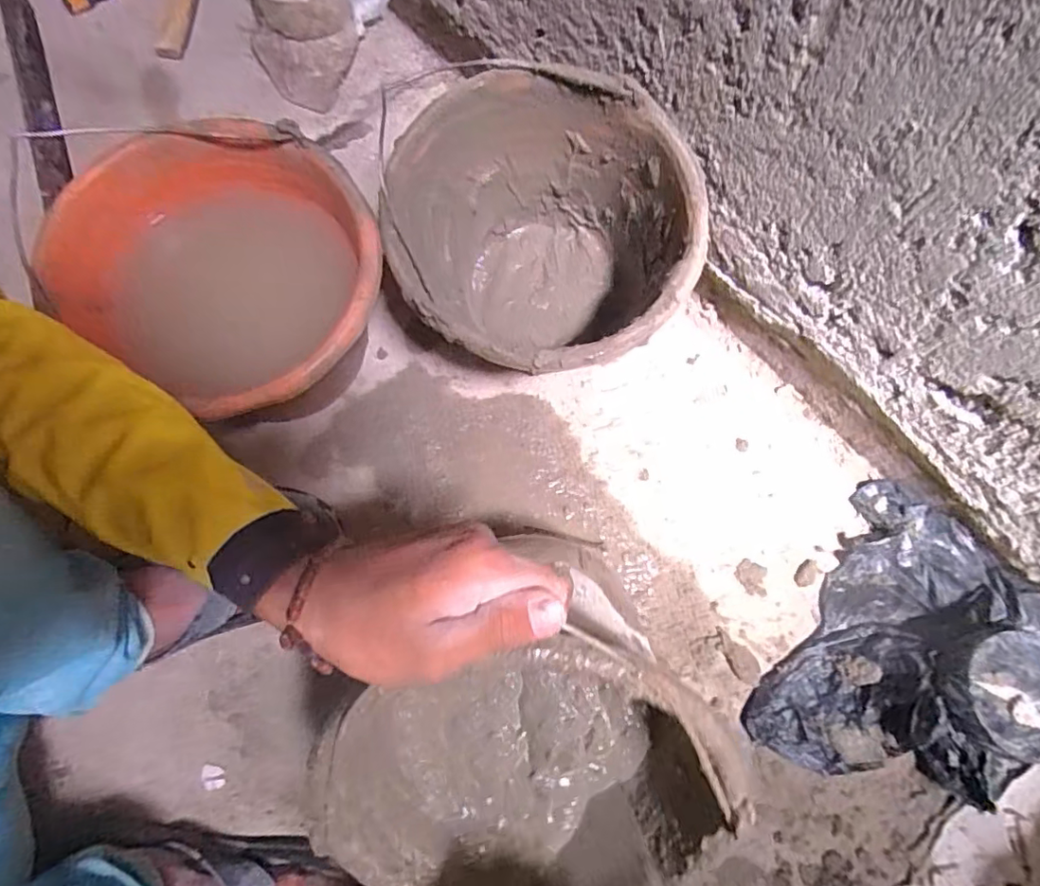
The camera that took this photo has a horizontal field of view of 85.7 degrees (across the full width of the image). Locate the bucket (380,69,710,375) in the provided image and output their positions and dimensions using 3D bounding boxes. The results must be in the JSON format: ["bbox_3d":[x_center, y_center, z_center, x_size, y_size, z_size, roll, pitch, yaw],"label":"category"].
[{"bbox_3d":[0.013,-0.157,0.495,0.226,0.181,0.247,0,74,0],"label":"bucket"}]

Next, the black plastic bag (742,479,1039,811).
[{"bbox_3d":[0.341,0.178,0.454,0.196,0.083,0.261,33,77,9],"label":"black plastic bag"}]

